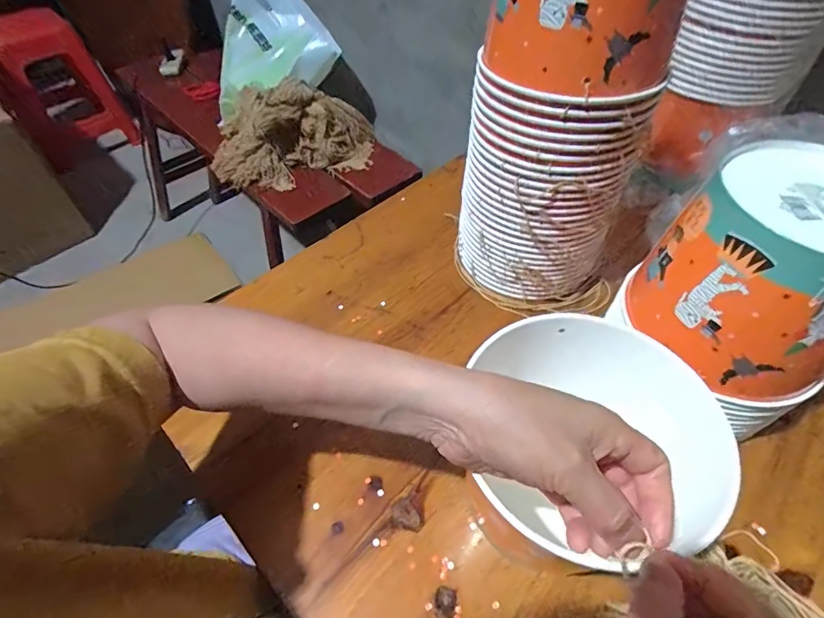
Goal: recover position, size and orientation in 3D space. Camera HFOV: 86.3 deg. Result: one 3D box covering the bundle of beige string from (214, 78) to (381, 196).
[{"bbox_3d":[-0.276,-0.390,0.998,0.374,0.180,0.129,-6,51,-5],"label":"bundle of beige string"}]

